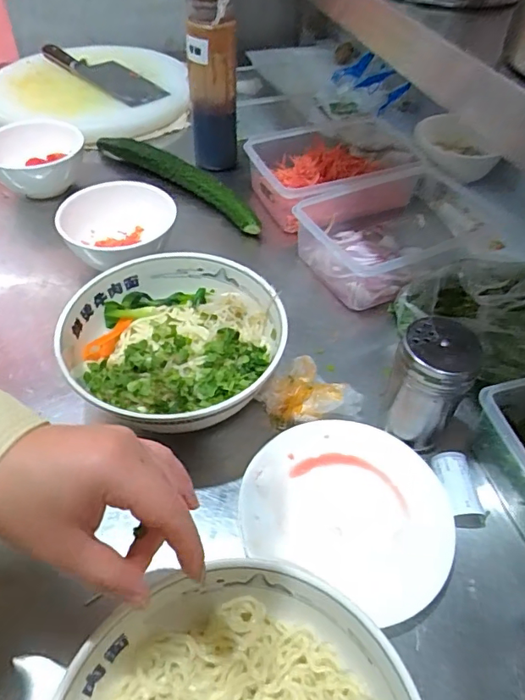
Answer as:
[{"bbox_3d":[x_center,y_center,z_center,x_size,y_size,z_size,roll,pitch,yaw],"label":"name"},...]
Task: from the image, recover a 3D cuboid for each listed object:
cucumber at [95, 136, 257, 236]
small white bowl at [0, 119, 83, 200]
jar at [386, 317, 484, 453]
[{"bbox_3d":[-0.122,-0.253,0.738,0.324,0.038,0.033,36,51,25],"label":"cucumber"},{"bbox_3d":[-0.329,-0.281,0.732,0.132,0.066,0.120,4,45,-4],"label":"small white bowl"},{"bbox_3d":[0.141,0.031,0.438,0.061,0.117,0.056,2,49,-2],"label":"jar"}]

